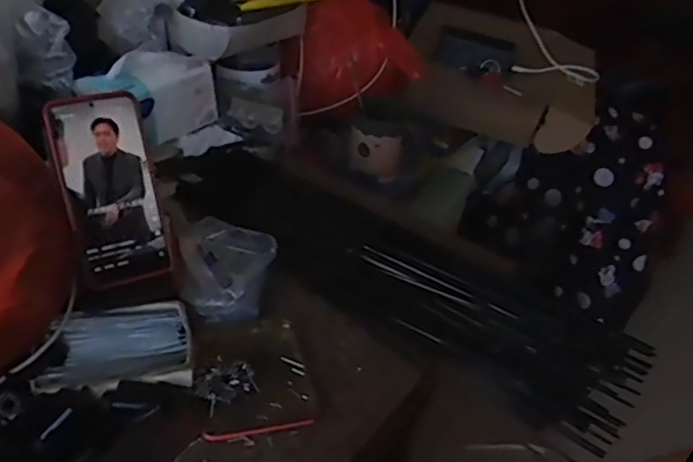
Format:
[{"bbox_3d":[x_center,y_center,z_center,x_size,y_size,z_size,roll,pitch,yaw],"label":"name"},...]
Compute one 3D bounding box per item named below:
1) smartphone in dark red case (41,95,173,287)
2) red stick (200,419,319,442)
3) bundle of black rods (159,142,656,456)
[{"bbox_3d":[-0.206,-0.035,0.585,0.079,0.163,0.007,-16,11,-25],"label":"smartphone in dark red case"},{"bbox_3d":[-0.071,0.164,0.549,0.092,0.006,0.008,-6,40,-15],"label":"red stick"},{"bbox_3d":[0.037,0.033,0.727,0.565,0.044,0.190,29,44,26],"label":"bundle of black rods"}]

